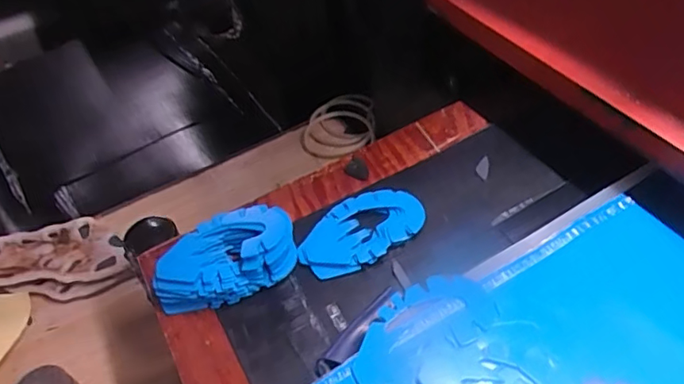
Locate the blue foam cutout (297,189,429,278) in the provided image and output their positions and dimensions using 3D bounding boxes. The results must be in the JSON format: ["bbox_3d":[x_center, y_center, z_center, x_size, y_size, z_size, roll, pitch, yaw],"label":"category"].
[{"bbox_3d":[0.018,0.038,0.556,0.132,0.010,0.078,-31,53,-21],"label":"blue foam cutout"}]

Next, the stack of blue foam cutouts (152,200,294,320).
[{"bbox_3d":[-0.116,0.064,0.535,0.142,0.039,0.083,-21,50,-13],"label":"stack of blue foam cutouts"}]

